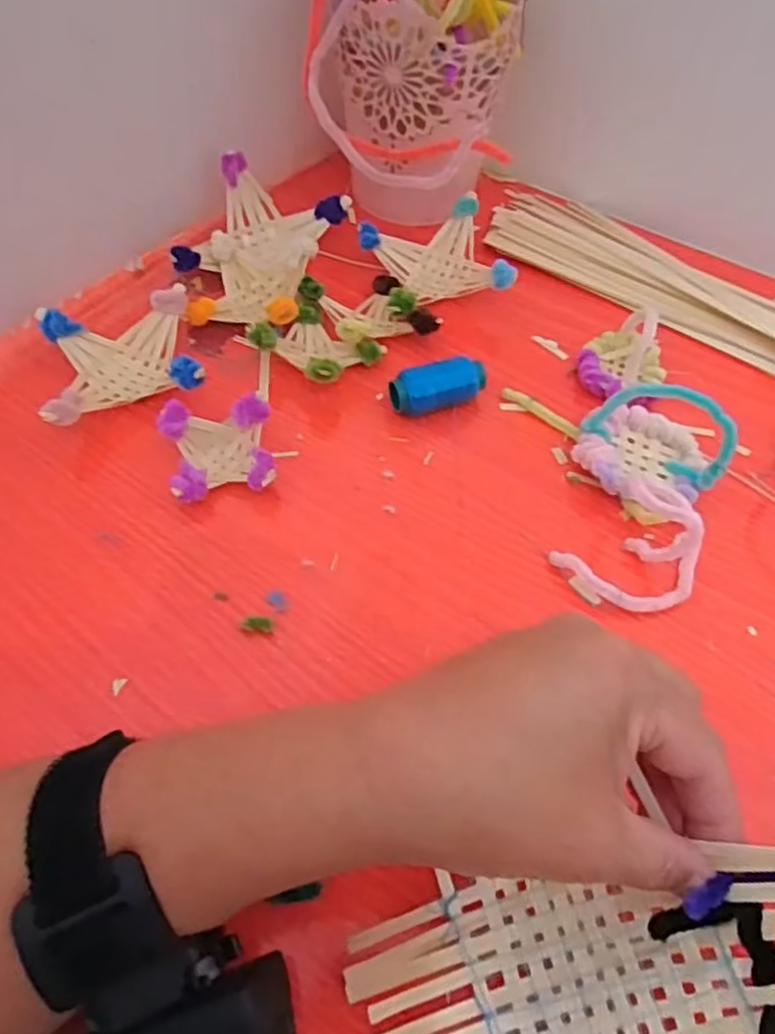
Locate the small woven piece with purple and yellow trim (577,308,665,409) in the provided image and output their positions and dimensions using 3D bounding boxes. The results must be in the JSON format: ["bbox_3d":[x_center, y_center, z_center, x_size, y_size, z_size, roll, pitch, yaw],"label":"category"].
[{"bbox_3d":[0.145,-0.100,0.411,0.050,0.037,0.065,20,57,11],"label":"small woven piece with purple and yellow trim"}]

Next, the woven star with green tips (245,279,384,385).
[{"bbox_3d":[-0.041,-0.106,0.412,0.063,0.030,0.065,31,60,17],"label":"woven star with green tips"}]

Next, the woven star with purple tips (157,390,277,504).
[{"bbox_3d":[-0.088,-0.035,0.360,0.054,0.030,0.049,-8,57,-8],"label":"woven star with purple tips"}]

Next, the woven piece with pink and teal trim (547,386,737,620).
[{"bbox_3d":[0.131,-0.018,0.345,0.071,0.054,0.124,18,57,9],"label":"woven piece with pink and teal trim"}]

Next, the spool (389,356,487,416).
[{"bbox_3d":[0.032,-0.073,0.401,0.057,0.026,0.025,-14,58,-11],"label":"spool"}]

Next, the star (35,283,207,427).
[{"bbox_3d":[-0.150,-0.086,0.392,0.085,0.035,0.079,-17,58,-13],"label":"star"}]

